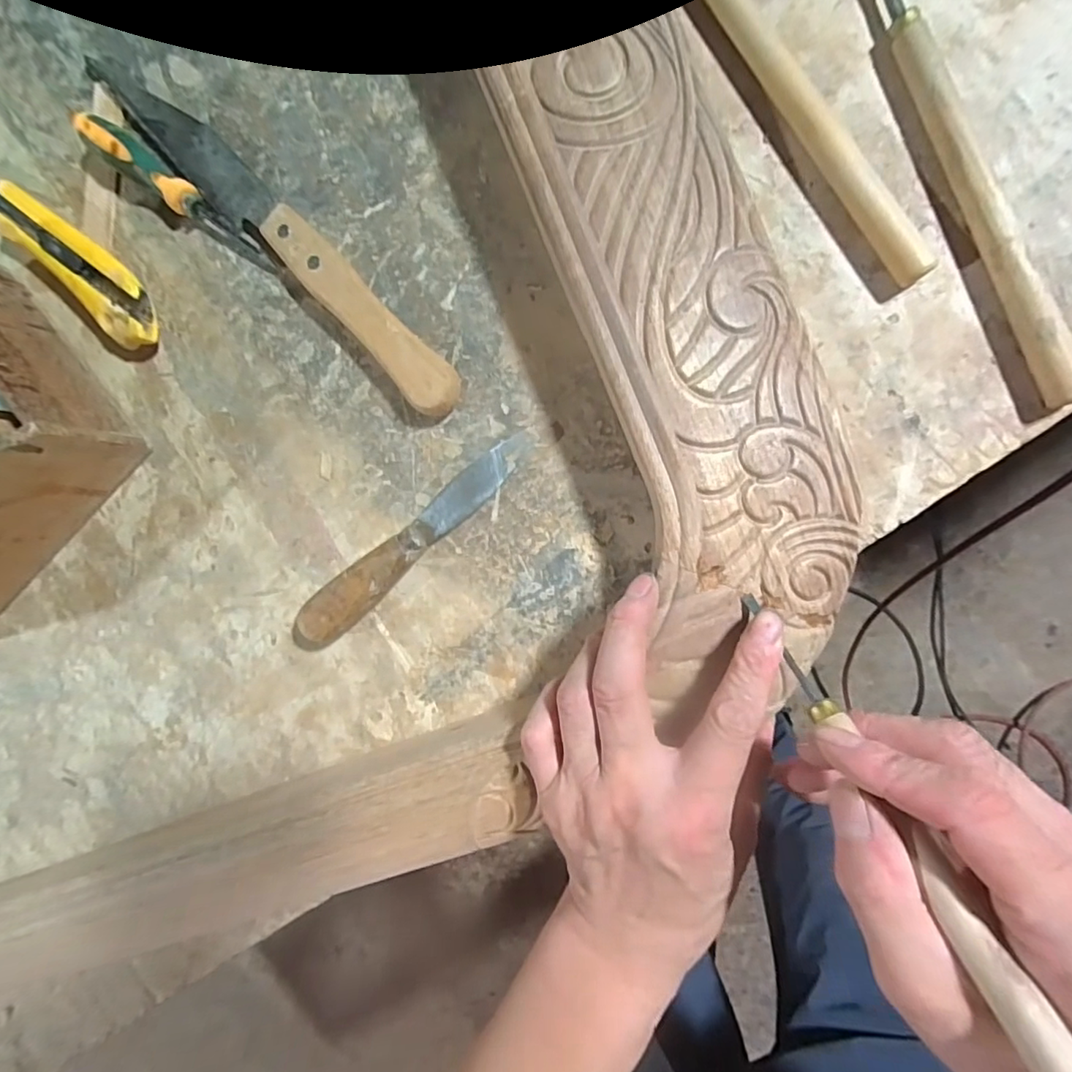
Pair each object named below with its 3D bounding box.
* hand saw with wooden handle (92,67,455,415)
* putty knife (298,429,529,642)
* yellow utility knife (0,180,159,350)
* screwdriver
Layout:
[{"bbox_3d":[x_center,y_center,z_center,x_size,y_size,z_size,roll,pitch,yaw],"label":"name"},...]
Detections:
[{"bbox_3d":[-0.150,-0.175,0.306,0.296,0.020,0.029,45,98,5],"label":"hand saw with wooden handle"},{"bbox_3d":[-0.065,0.002,0.298,0.159,0.021,0.024,-39,86,9],"label":"putty knife"},{"bbox_3d":[-0.285,-0.174,0.327,0.172,0.021,0.034,42,98,5],"label":"yellow utility knife"},{"bbox_3d":[-0.207,-0.197,0.309,0.119,0.023,0.019,37,98,6],"label":"screwdriver"}]

